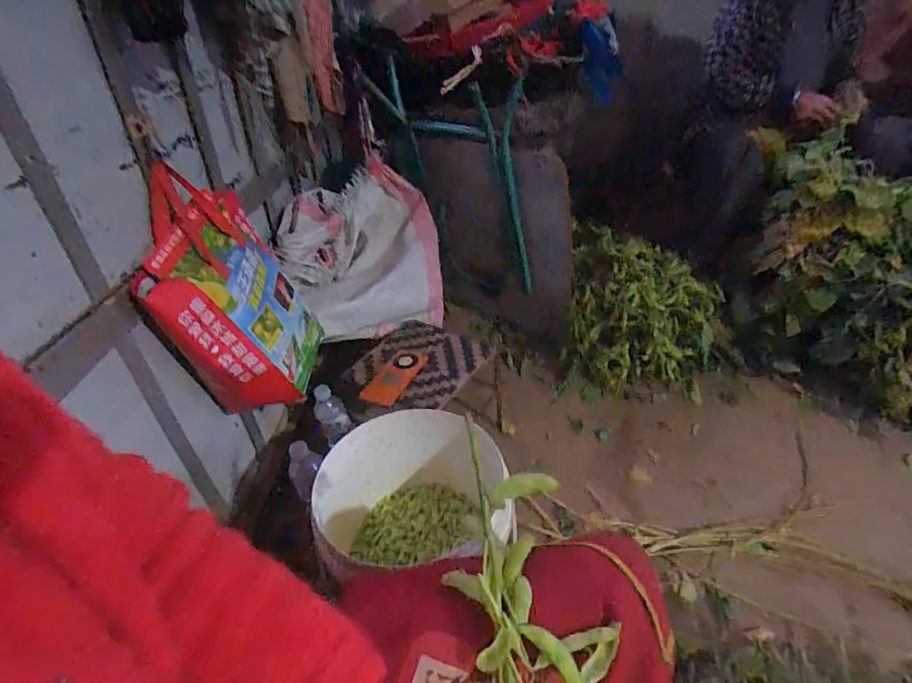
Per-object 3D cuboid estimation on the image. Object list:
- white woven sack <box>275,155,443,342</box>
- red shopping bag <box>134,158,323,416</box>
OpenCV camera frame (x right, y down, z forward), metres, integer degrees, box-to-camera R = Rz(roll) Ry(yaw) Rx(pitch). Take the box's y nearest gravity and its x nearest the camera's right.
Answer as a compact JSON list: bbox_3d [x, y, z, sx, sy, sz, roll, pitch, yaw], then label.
[{"bbox_3d":[-0.207,-0.198,1.148,0.337,0.255,0.319,-10,37,-4],"label":"white woven sack"},{"bbox_3d":[-0.355,-0.073,0.822,0.151,0.350,0.251,-5,37,3],"label":"red shopping bag"}]

